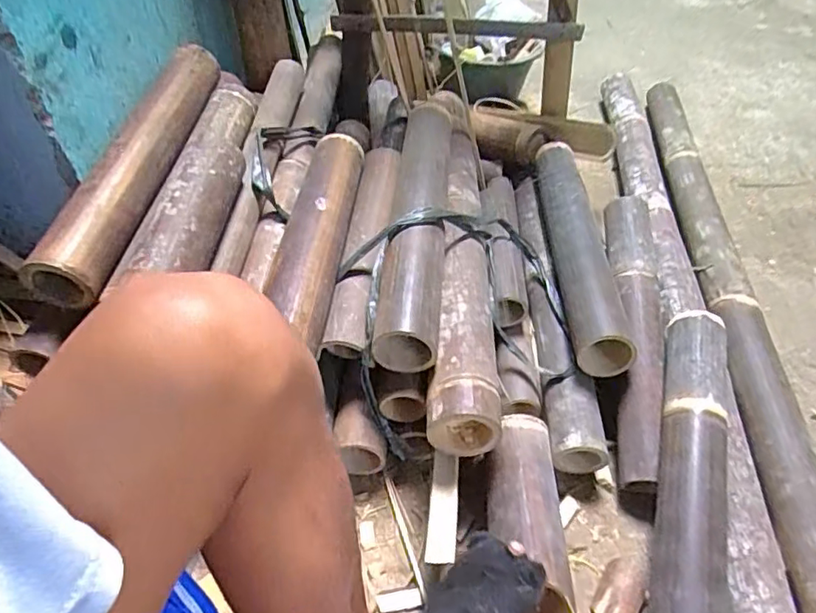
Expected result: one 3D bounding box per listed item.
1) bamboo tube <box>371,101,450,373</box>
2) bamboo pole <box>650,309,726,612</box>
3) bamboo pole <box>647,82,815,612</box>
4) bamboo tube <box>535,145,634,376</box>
[{"bbox_3d":[0.016,-0.142,0.808,0.079,0.088,0.509,3,45,5],"label":"bamboo tube"},{"bbox_3d":[0.287,0.227,0.574,0.069,0.085,0.537,12,48,15],"label":"bamboo pole"},{"bbox_3d":[0.470,0.021,0.808,0.085,0.058,1.261,4,45,6],"label":"bamboo pole"},{"bbox_3d":[0.261,-0.107,0.887,0.073,0.074,0.506,0,42,4],"label":"bamboo tube"}]

